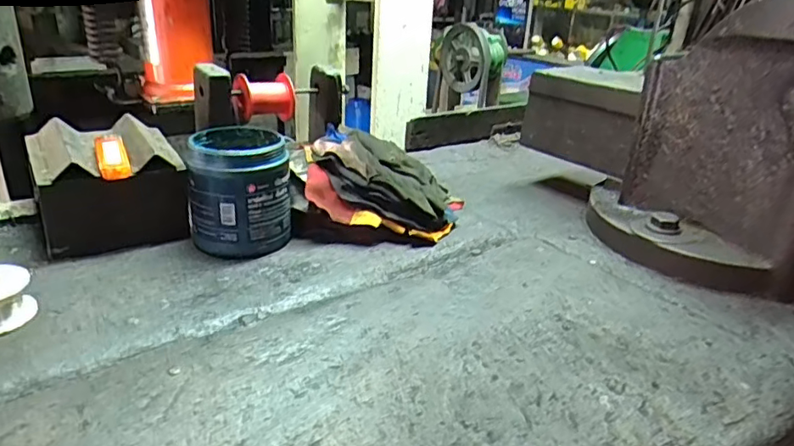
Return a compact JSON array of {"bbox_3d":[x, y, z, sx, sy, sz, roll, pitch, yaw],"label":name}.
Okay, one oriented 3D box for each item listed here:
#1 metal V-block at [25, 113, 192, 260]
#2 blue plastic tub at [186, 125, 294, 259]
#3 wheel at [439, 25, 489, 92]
[{"bbox_3d":[-0.272,-0.038,0.521,0.118,0.088,0.111,-12,31,-29],"label":"metal V-block"},{"bbox_3d":[-0.147,-0.032,0.523,0.092,0.095,0.095,0,27,-10],"label":"blue plastic tub"},{"bbox_3d":[0.134,-0.333,1.121,0.024,0.126,0.139,-16,2,-32],"label":"wheel"}]

